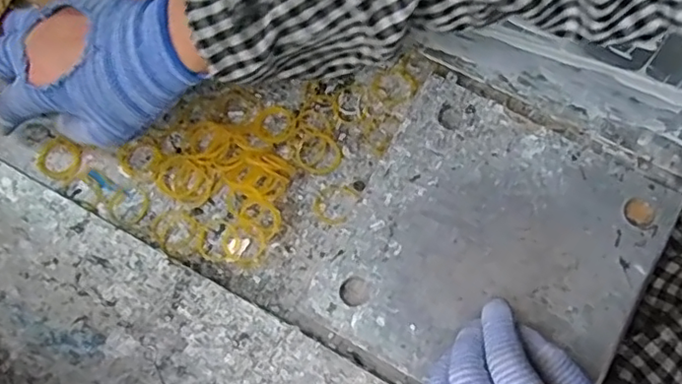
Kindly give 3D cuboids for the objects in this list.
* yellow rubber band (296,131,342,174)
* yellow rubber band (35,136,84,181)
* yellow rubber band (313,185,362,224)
[{"bbox_3d":[-0.016,-0.028,0.431,0.033,0.004,0.029,31,78,7],"label":"yellow rubber band"},{"bbox_3d":[-0.205,-0.024,0.435,0.033,0.004,0.030,28,78,6],"label":"yellow rubber band"},{"bbox_3d":[-0.004,0.008,0.423,0.027,0.007,0.030,29,78,7],"label":"yellow rubber band"}]

